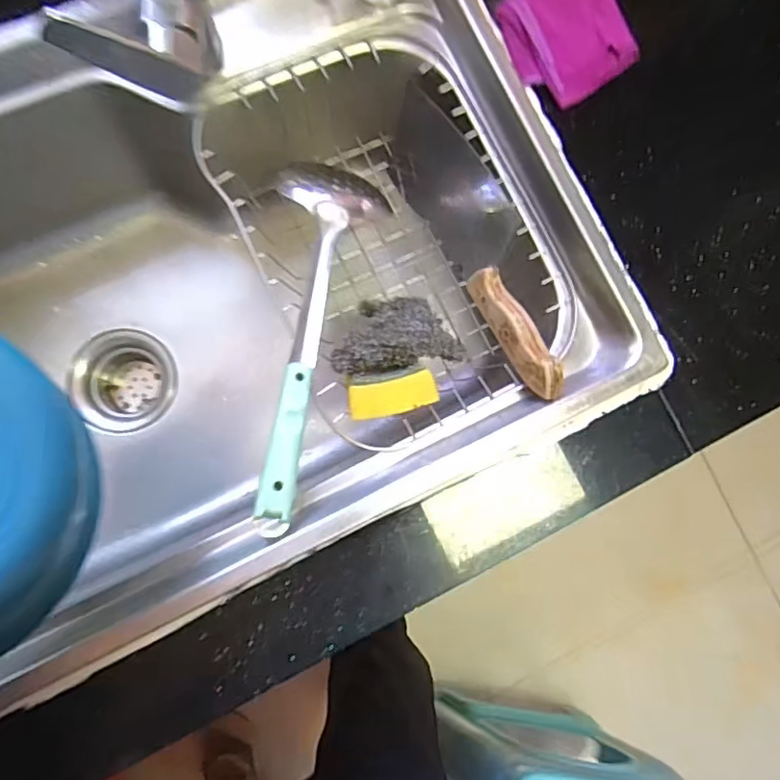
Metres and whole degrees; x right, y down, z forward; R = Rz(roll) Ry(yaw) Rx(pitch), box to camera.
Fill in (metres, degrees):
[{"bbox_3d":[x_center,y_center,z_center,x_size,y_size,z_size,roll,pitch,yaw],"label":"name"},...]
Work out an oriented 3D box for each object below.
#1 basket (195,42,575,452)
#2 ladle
[{"bbox_3d":[-0.002,-0.123,0.533,0.223,0.121,0.339,-27,86,-8],"label":"basket"},{"bbox_3d":[-0.064,-0.054,0.468,0.090,0.044,0.322,9,67,-4],"label":"ladle"}]

